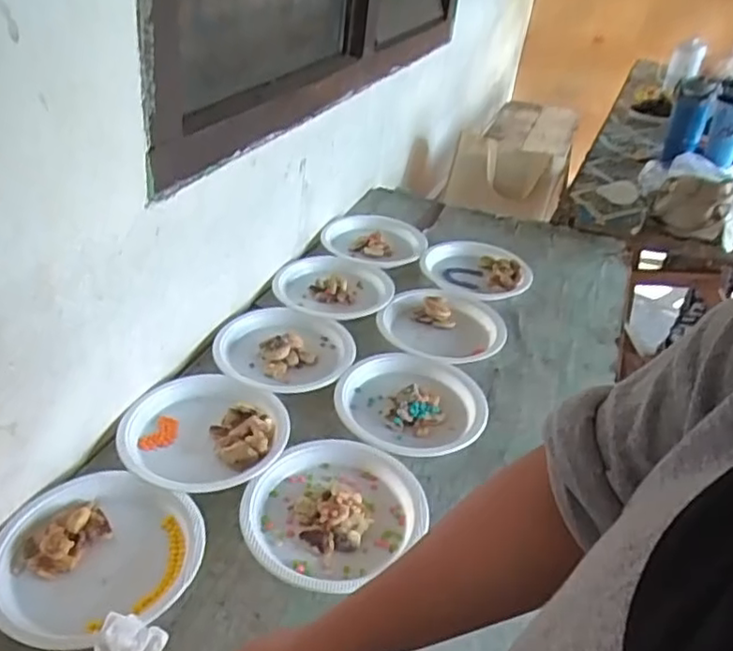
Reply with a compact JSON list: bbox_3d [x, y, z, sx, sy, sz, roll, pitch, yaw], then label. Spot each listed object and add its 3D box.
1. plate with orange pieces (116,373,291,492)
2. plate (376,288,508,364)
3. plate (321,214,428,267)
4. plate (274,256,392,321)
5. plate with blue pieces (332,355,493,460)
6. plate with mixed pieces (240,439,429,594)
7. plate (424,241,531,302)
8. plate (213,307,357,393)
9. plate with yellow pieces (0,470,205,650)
[{"bbox_3d":[-0.209,0.133,0.812,0.201,0.024,0.192,4,34,-3],"label":"plate with orange pieces"},{"bbox_3d":[0.124,-0.001,1.054,0.201,0.024,0.189,4,34,-3],"label":"plate"},{"bbox_3d":[0.015,-0.174,1.293,0.202,0.026,0.181,-2,35,-12],"label":"plate"},{"bbox_3d":[-0.055,-0.068,1.129,0.206,0.035,0.188,4,34,-3],"label":"plate"},{"bbox_3d":[0.070,0.107,0.891,0.204,0.021,0.199,4,34,-3],"label":"plate with blue pieces"},{"bbox_3d":[-0.039,0.204,0.735,0.179,0.028,0.204,30,41,30],"label":"plate with mixed pieces"},{"bbox_3d":[0.210,-0.114,1.232,0.216,0.016,0.208,4,34,-3],"label":"plate"},{"bbox_3d":[-0.120,0.032,0.966,0.200,0.022,0.195,4,34,-3],"label":"plate"},{"bbox_3d":[-0.276,0.236,0.659,0.199,0.024,0.193,4,34,-3],"label":"plate with yellow pieces"}]

